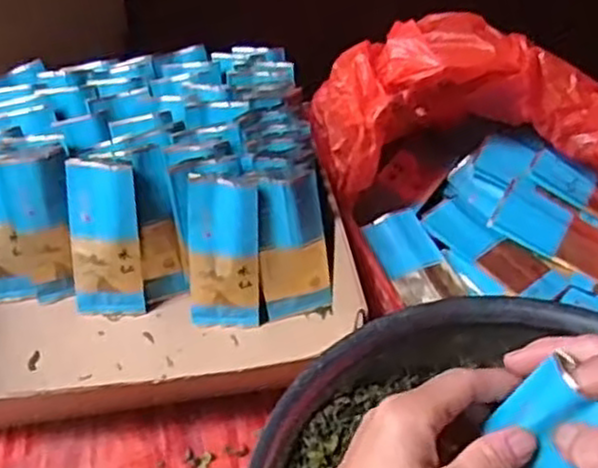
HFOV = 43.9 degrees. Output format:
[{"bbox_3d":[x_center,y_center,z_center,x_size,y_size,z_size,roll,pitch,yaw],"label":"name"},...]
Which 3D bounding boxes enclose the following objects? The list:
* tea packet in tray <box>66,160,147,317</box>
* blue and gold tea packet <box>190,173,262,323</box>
[{"bbox_3d":[-0.152,0.007,0.582,0.055,0.127,0.008,3,21,6],"label":"tea packet in tray"},{"bbox_3d":[-0.057,0.017,0.575,0.054,0.124,0.012,2,27,1],"label":"blue and gold tea packet"}]

